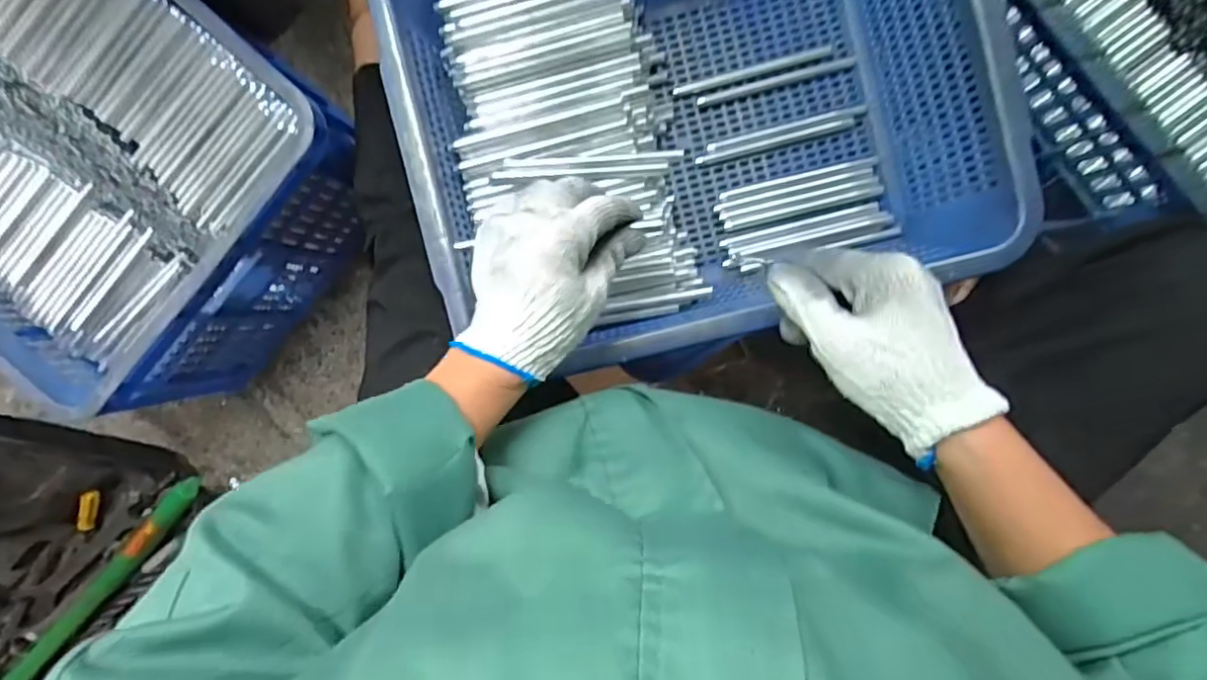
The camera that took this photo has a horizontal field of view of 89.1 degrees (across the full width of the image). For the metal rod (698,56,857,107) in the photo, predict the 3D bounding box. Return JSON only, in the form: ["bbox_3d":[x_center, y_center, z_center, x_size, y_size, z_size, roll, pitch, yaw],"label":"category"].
[{"bbox_3d":[0.161,-0.242,0.574,0.147,0.005,0.010,-14,91,3],"label":"metal rod"}]

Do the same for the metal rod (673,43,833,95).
[{"bbox_3d":[0.140,-0.252,0.575,0.148,0.005,0.010,-14,91,3],"label":"metal rod"}]

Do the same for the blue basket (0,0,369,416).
[{"bbox_3d":[-0.634,-0.259,0.732,0.620,0.212,0.421,39,93,1],"label":"blue basket"}]

